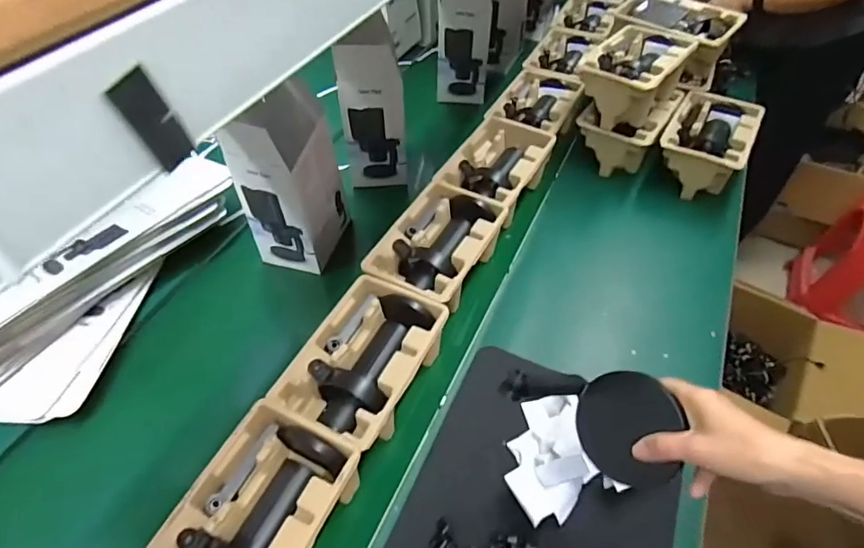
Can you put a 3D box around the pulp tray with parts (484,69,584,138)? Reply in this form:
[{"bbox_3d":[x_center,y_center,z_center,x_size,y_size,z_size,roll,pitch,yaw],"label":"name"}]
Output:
[{"bbox_3d":[0.220,-0.343,1.049,0.161,0.091,0.236,22,55,19],"label":"pulp tray with parts"}]

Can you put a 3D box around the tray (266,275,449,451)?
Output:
[{"bbox_3d":[-0.085,0.127,0.665,0.149,0.094,0.224,19,54,17],"label":"tray"}]

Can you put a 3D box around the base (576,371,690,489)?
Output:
[{"bbox_3d":[0.178,0.141,0.445,0.088,0.100,0.011,6,4,35],"label":"base"}]

